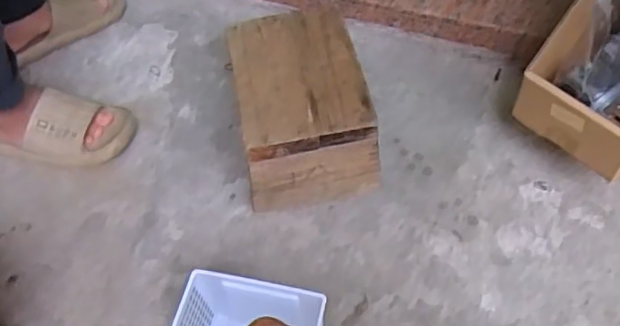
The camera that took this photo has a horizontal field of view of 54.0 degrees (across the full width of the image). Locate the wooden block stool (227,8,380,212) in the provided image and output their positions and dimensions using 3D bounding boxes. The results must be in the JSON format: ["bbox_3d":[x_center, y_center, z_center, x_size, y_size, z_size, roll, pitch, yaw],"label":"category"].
[{"bbox_3d":[-0.011,-0.080,0.906,0.182,0.156,0.244,-8,55,-1],"label":"wooden block stool"}]

